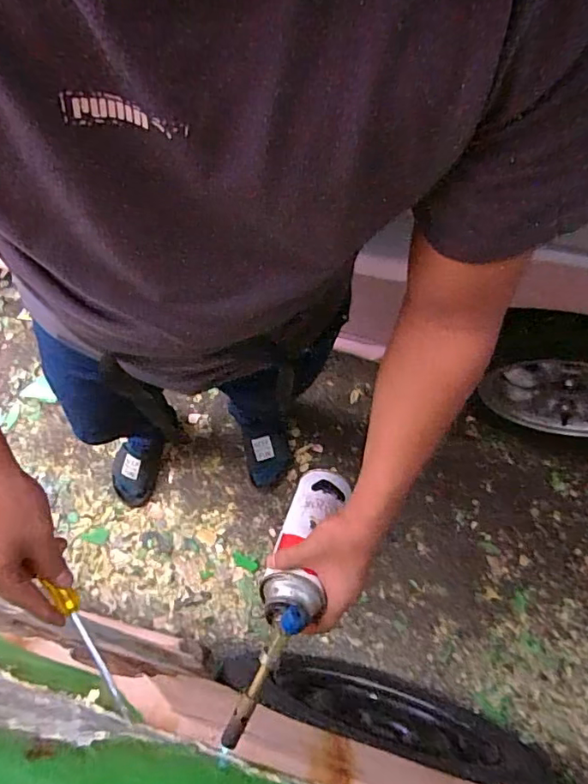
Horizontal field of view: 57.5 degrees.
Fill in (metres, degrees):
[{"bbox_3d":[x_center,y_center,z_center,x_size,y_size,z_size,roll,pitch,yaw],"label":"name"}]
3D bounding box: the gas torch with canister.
[{"bbox_3d":[0.000,0.187,0.529,0.057,0.107,0.275,15,49,7],"label":"gas torch with canister"}]

